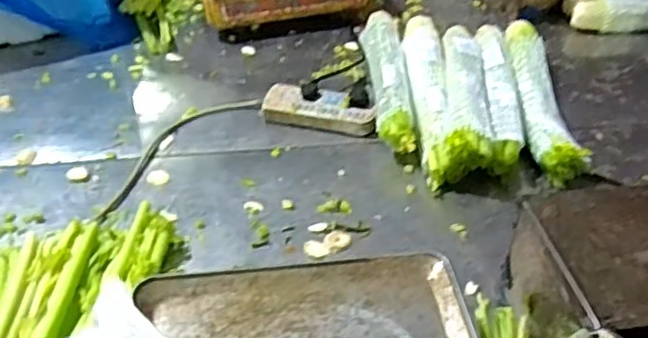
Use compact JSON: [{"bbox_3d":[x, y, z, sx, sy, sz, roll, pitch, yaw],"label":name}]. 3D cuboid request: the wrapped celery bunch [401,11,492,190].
[{"bbox_3d":[0.175,-0.130,1.044,0.082,0.083,0.407,-3,40,-4],"label":"wrapped celery bunch"}]

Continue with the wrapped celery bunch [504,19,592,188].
[{"bbox_3d":[0.348,-0.123,1.050,0.075,0.060,0.397,2,40,1],"label":"wrapped celery bunch"}]

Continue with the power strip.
[{"bbox_3d":[-0.007,-0.096,1.041,0.187,0.040,0.075,11,41,12],"label":"power strip"}]

